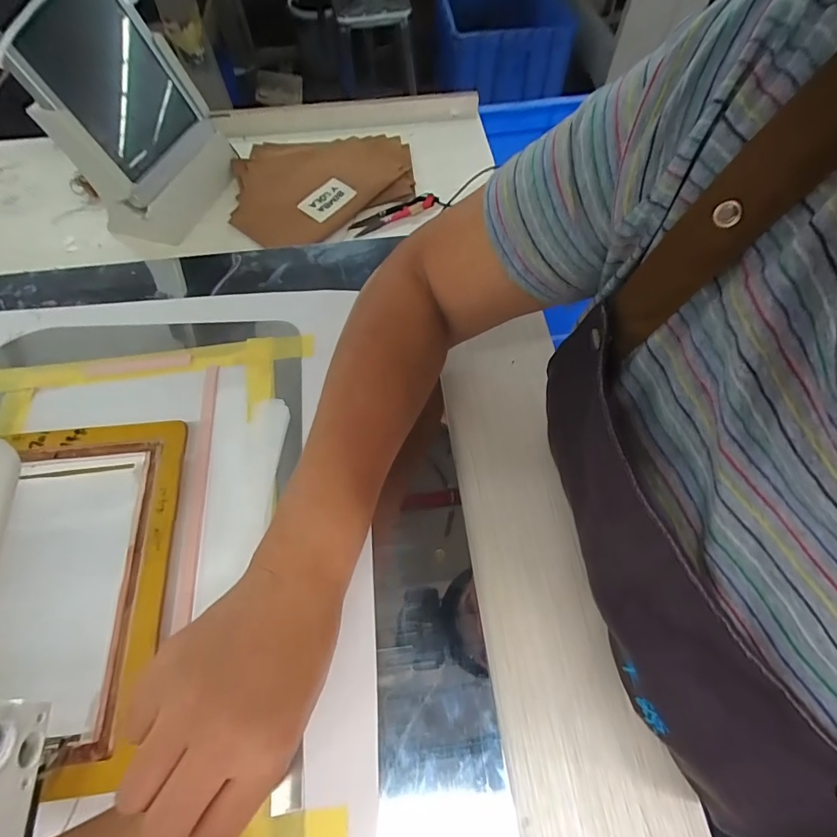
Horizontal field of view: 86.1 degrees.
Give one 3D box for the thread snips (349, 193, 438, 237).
[{"bbox_3d":[-0.029,-0.236,0.513,0.102,0.012,0.023,-24,64,-11],"label":"thread snips"}]

